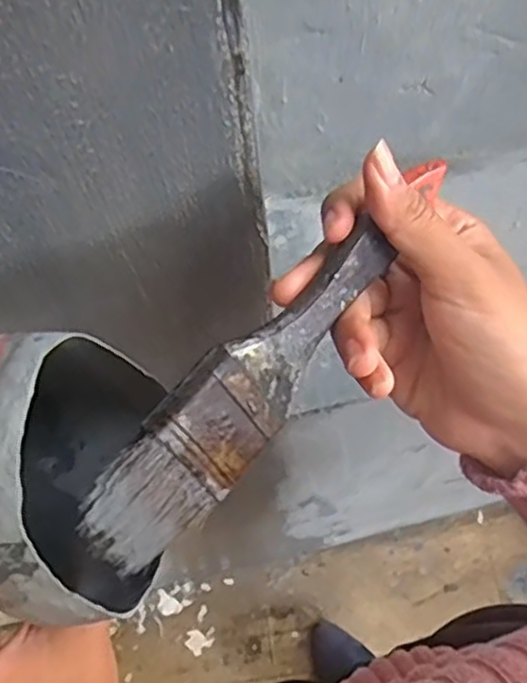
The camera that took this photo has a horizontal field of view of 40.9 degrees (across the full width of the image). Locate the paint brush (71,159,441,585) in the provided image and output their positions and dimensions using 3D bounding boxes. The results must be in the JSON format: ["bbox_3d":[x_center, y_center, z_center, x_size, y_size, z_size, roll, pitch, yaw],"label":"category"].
[{"bbox_3d":[0.006,0.000,0.225,0.163,0.034,0.015,-47,30,-18],"label":"paint brush"}]

